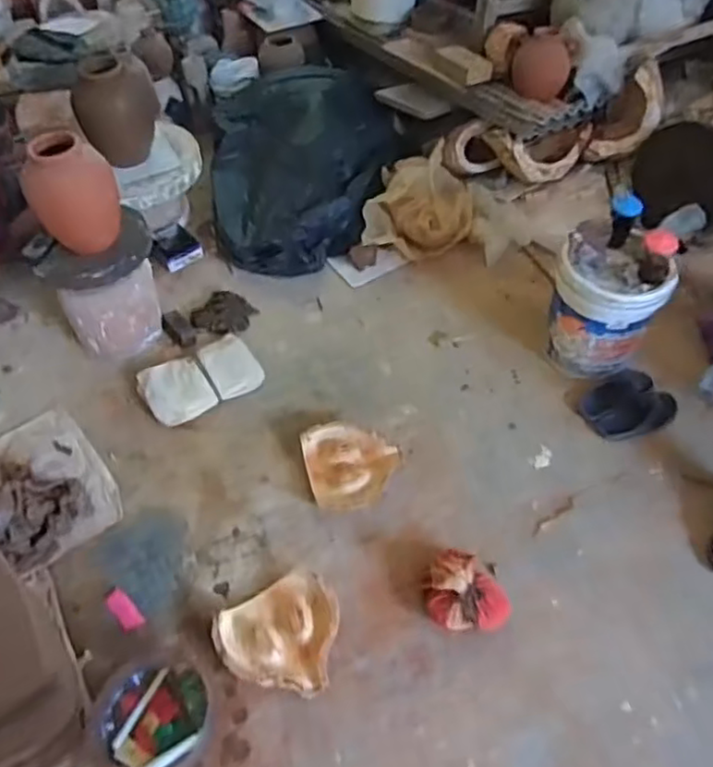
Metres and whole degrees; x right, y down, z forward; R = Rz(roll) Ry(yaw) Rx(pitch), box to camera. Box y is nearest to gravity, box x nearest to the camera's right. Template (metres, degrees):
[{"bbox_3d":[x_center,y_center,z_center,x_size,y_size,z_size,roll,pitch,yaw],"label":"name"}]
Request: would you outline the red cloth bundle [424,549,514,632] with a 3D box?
[{"bbox_3d":[0.269,0.490,1.541,0.184,0.106,0.174,-1,52,1],"label":"red cloth bundle"}]

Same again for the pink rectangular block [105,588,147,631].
[{"bbox_3d":[-0.571,0.552,1.581,0.051,0.027,0.134,-39,61,-25],"label":"pink rectangular block"}]

